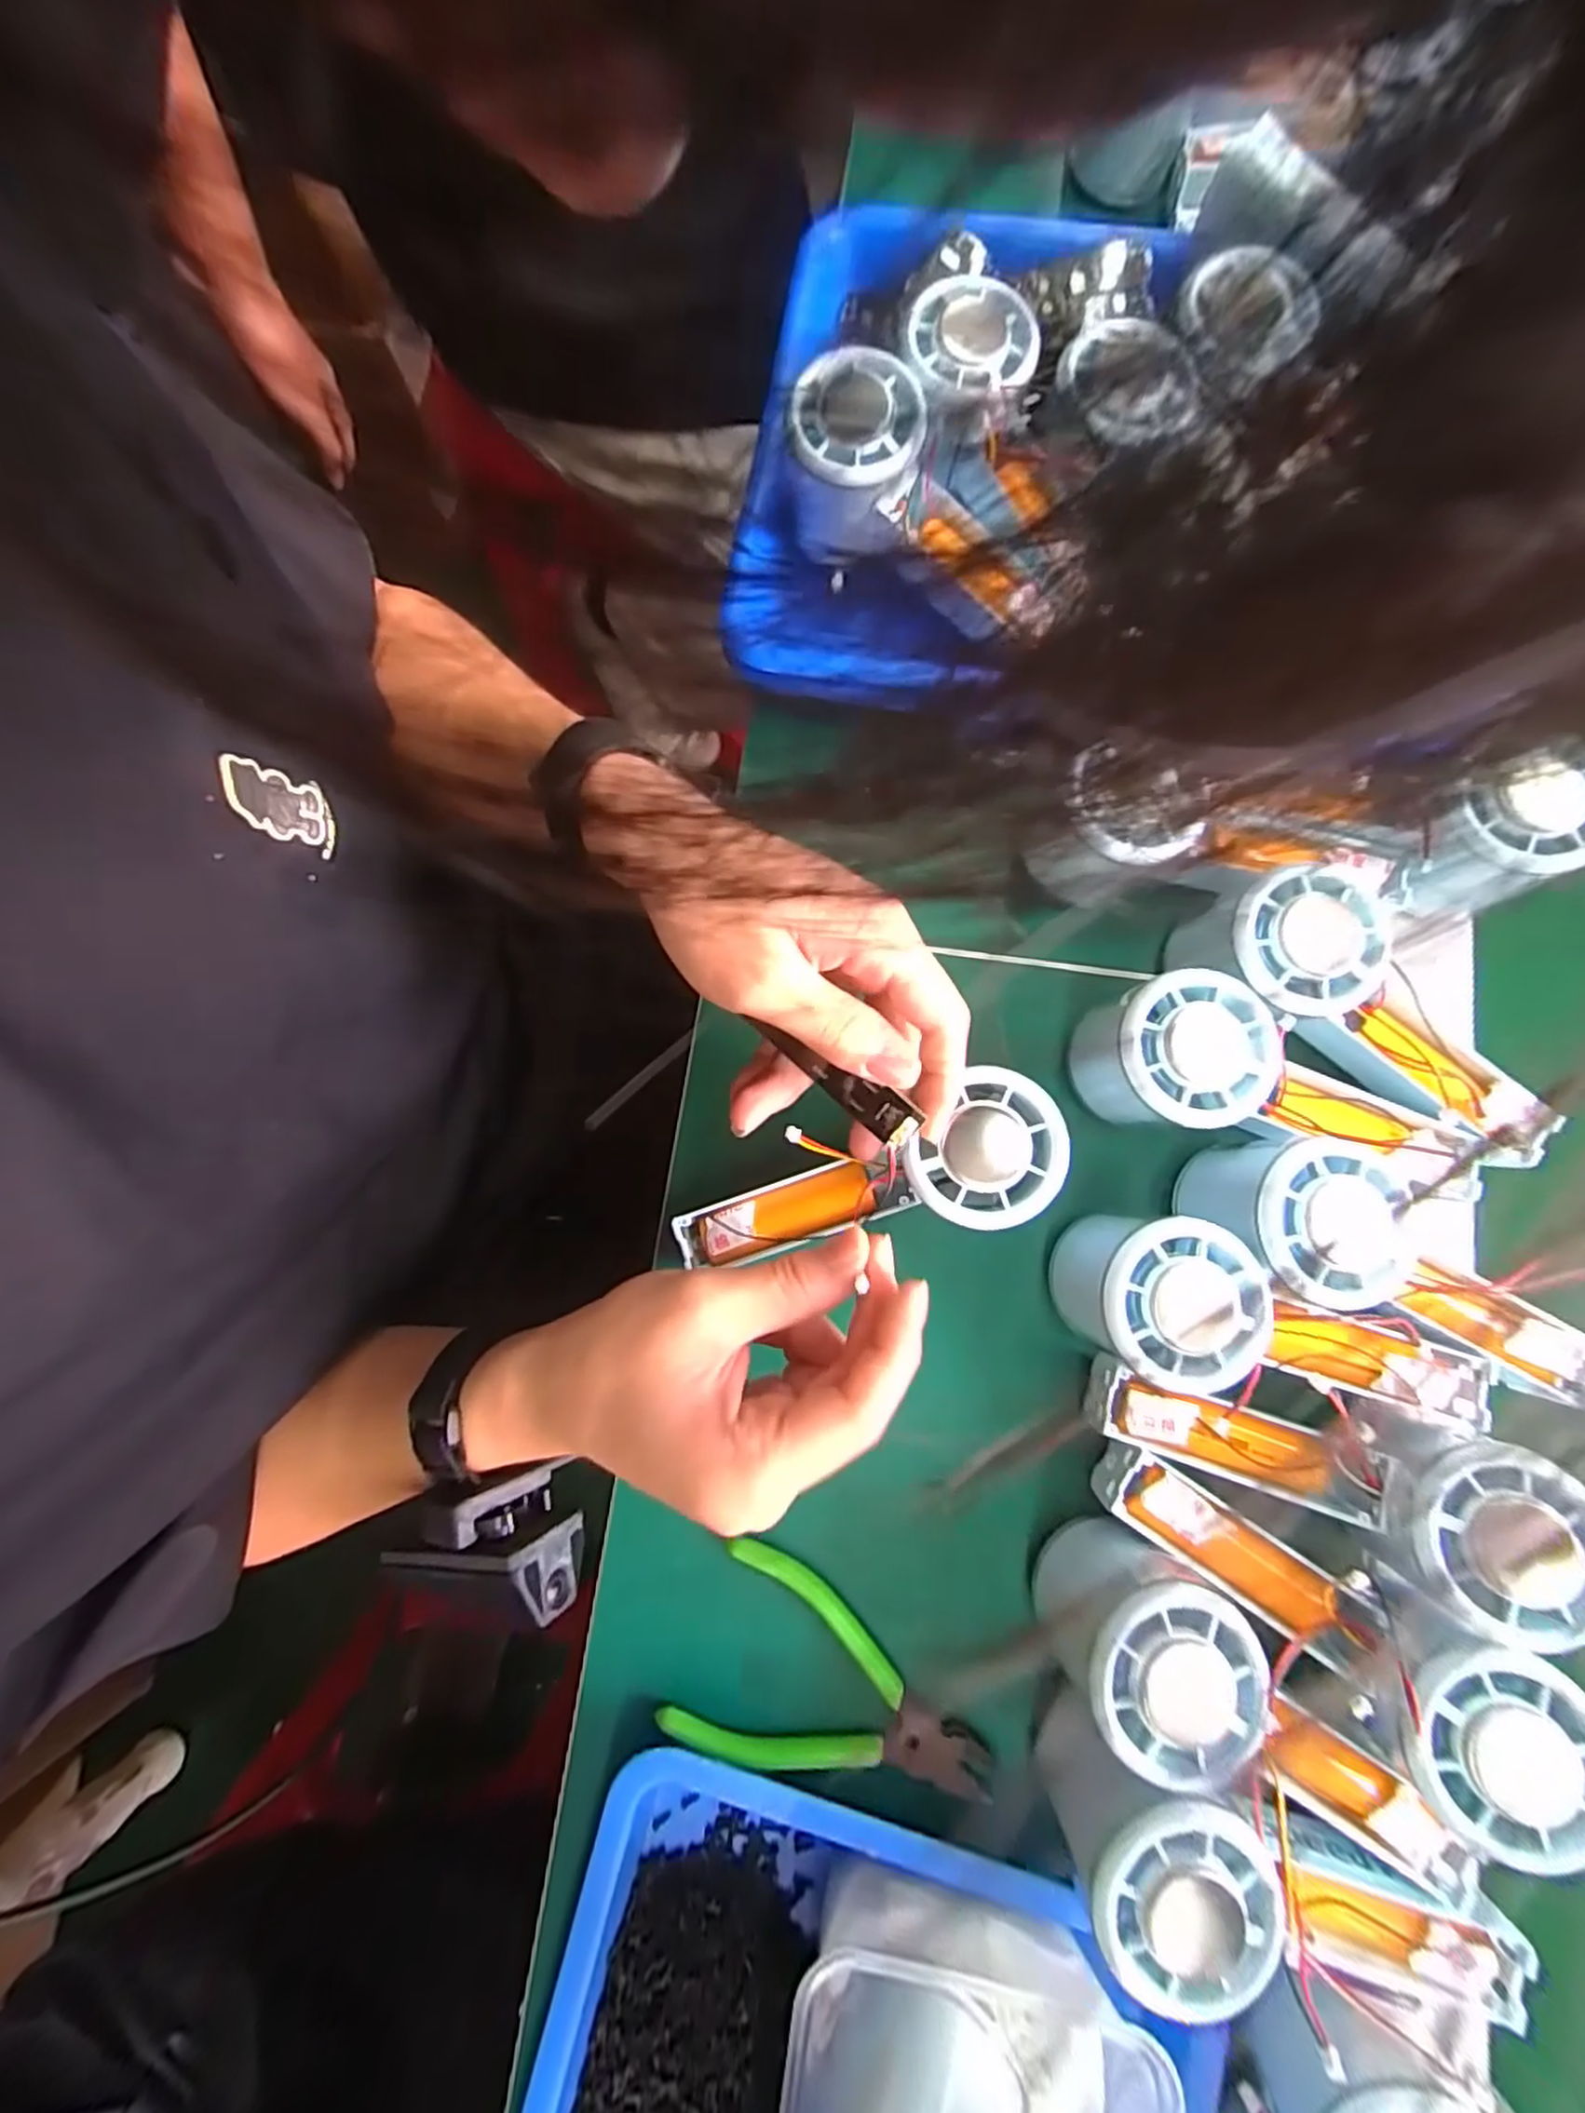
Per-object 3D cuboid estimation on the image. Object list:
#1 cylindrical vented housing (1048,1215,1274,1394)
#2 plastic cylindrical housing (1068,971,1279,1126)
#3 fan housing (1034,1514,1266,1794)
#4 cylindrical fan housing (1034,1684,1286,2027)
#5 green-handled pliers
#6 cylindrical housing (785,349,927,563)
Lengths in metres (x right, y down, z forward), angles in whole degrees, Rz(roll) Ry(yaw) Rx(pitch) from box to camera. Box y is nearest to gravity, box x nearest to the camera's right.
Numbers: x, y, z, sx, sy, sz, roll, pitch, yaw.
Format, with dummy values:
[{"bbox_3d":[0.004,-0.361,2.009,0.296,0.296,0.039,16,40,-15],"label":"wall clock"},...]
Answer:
[{"bbox_3d":[0.137,0.090,0.279,0.055,0.057,0.055,0,80,1],"label":"cylindrical vented housing"},{"bbox_3d":[0.150,0.001,0.297,0.054,0.063,0.055,0,80,1],"label":"plastic cylindrical housing"},{"bbox_3d":[0.122,0.202,0.257,0.058,0.055,0.062,-41,82,-6],"label":"fan housing"},{"bbox_3d":[0.118,0.259,0.248,0.055,0.056,0.061,-29,80,-4],"label":"cylindrical fan housing"},{"bbox_3d":[0.019,0.240,0.281,0.122,0.012,0.067,15,80,4],"label":"green-handled pliers"},{"bbox_3d":[0.027,-0.261,0.326,0.057,0.058,0.052,4,80,2],"label":"cylindrical housing"}]

